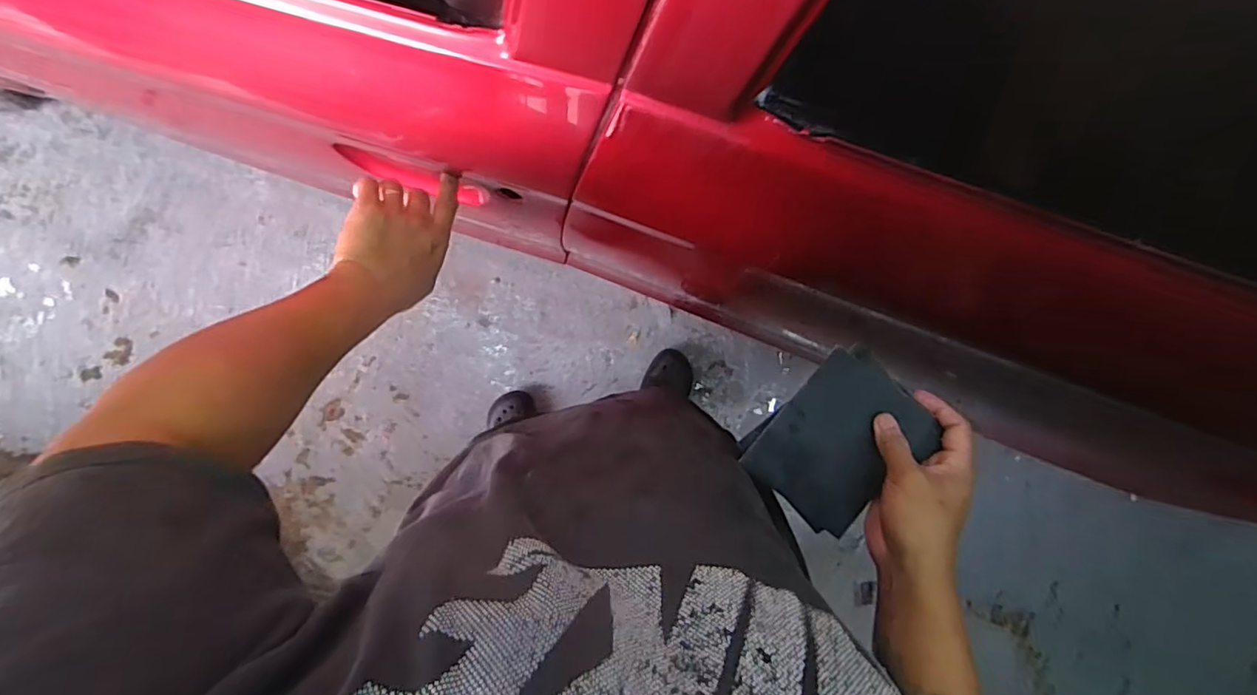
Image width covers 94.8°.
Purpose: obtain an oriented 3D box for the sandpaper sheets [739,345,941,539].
[{"bbox_3d":[0.192,0.086,0.525,0.119,0.010,0.148,43,99,1],"label":"sandpaper sheets"}]

